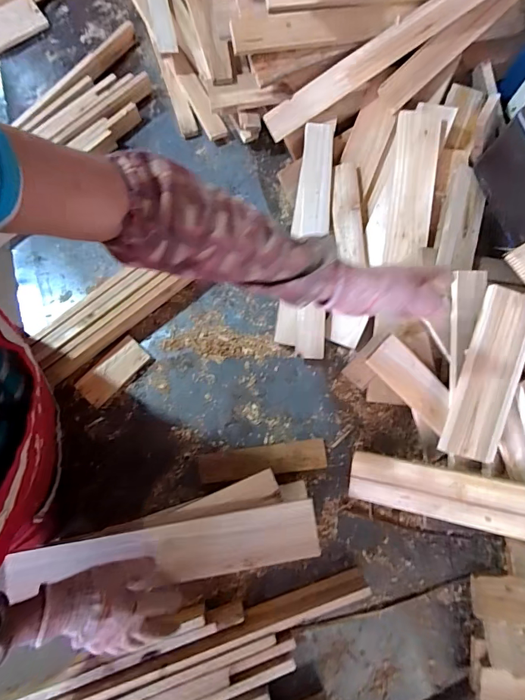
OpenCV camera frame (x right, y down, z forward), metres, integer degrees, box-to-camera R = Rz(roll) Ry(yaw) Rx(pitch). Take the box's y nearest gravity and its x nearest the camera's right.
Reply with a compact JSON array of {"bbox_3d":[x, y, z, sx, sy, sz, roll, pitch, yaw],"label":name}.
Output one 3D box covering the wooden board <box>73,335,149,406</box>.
[{"bbox_3d":[-0.272,0.041,0.706,0.057,0.021,0.130,44,81,8],"label":"wooden board"}]

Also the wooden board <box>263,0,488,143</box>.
[{"bbox_3d":[0.227,-0.534,0.672,0.499,0.036,0.053,-30,79,10],"label":"wooden board"}]

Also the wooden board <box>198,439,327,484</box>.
[{"bbox_3d":[0.000,0.193,0.673,0.216,0.014,0.051,-6,78,-2],"label":"wooden board"}]

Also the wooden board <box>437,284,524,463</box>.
[{"bbox_3d":[0.335,0.038,0.568,0.079,0.019,0.247,17,92,3],"label":"wooden board"}]

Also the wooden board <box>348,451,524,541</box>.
[{"bbox_3d":[0.290,0.227,0.601,0.300,0.011,0.081,6,93,22],"label":"wooden board"}]

